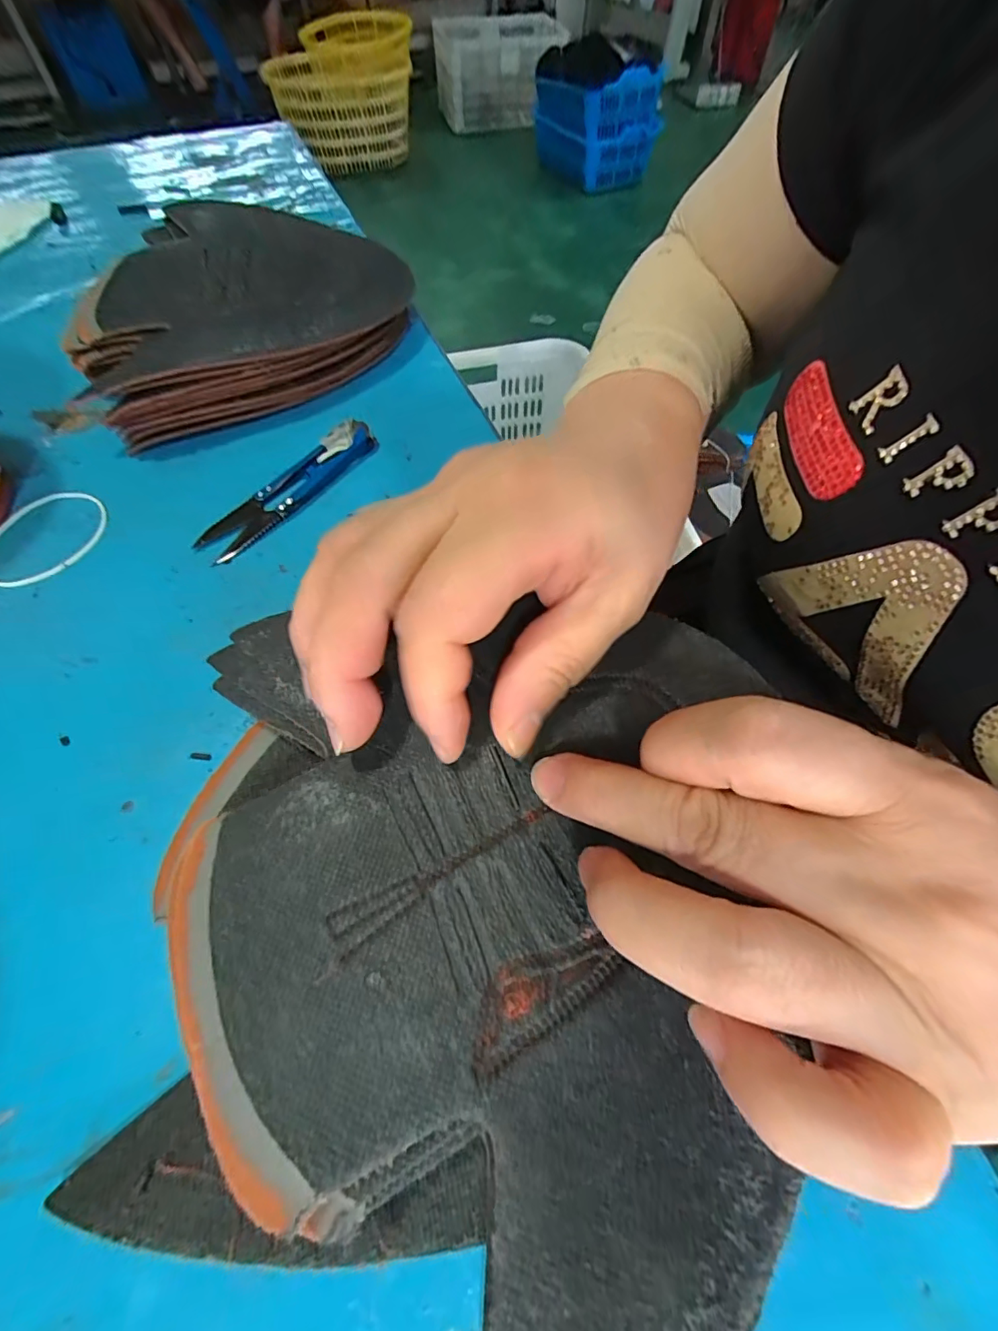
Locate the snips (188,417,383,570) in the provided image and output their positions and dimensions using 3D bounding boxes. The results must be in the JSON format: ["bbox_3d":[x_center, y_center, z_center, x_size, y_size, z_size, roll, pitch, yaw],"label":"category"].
[{"bbox_3d":[-0.104,-0.090,0.255,0.024,0.013,0.103,36,66,17],"label":"snips"}]

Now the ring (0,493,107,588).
[{"bbox_3d":[-0.217,-0.062,0.242,0.055,0.004,0.057,-19,63,-11],"label":"ring"}]

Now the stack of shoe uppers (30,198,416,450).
[{"bbox_3d":[-0.168,-0.216,0.306,0.217,0.040,0.187,-29,65,-16],"label":"stack of shoe uppers"}]

